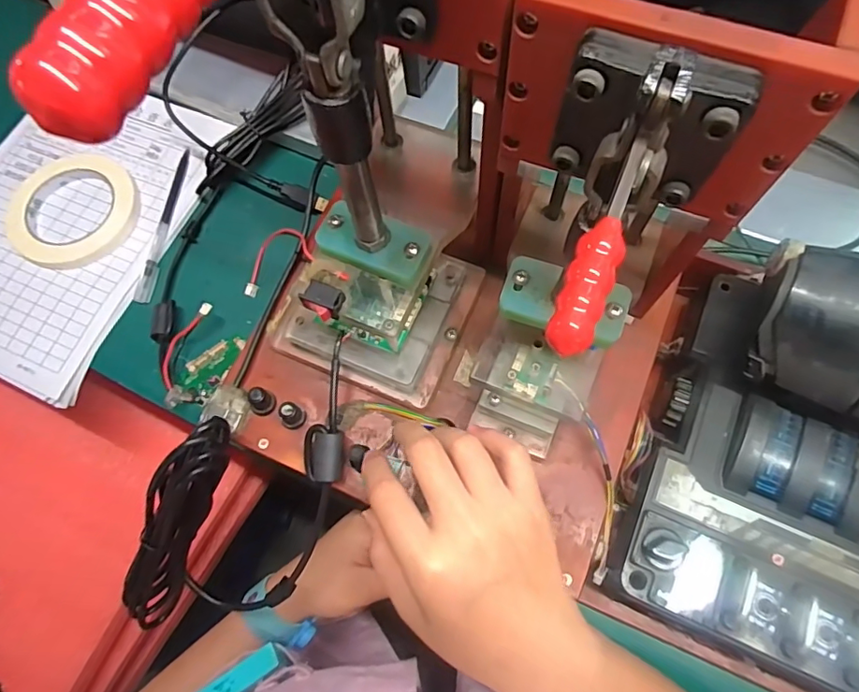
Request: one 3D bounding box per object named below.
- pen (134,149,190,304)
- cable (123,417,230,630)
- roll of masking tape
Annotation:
[{"bbox_3d":[-0.242,-0.112,0.478,0.014,0.010,0.153,5,71,4],"label":"pen"},{"bbox_3d":[-0.156,0.113,0.318,0.023,0.036,0.159,31,112,13],"label":"cable"},{"bbox_3d":[-0.320,-0.124,0.471,0.108,0.020,0.111,-1,70,2],"label":"roll of masking tape"}]

